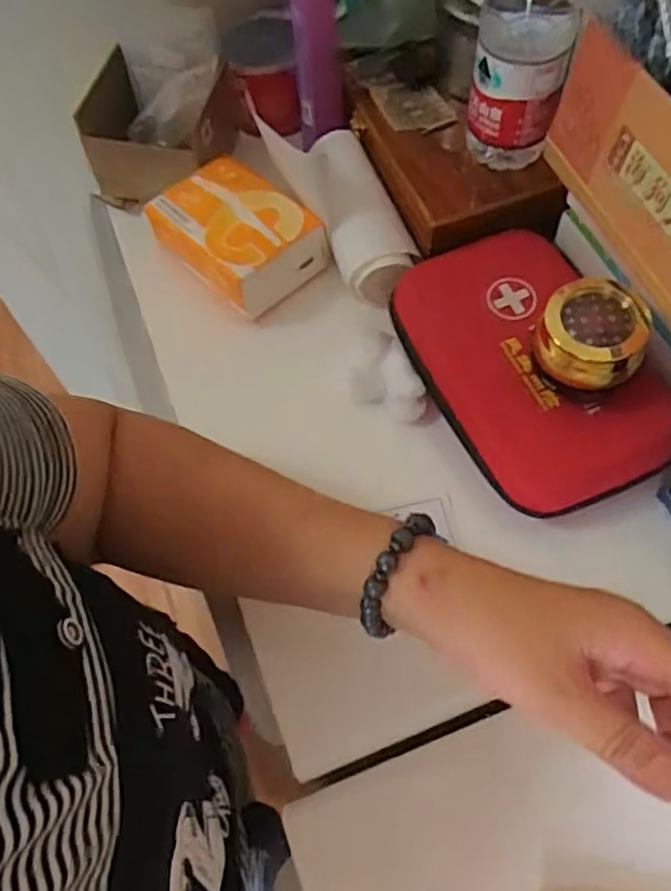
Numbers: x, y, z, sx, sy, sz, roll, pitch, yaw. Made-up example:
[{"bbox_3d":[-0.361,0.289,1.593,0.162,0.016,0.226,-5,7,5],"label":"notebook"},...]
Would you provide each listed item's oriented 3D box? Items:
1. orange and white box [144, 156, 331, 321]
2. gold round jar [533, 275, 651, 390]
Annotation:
[{"bbox_3d":[-0.080,-0.174,0.560,0.088,0.053,0.127,-42,67,-17],"label":"orange and white box"},{"bbox_3d":[0.155,-0.067,0.421,0.064,0.043,0.054,21,65,14],"label":"gold round jar"}]

